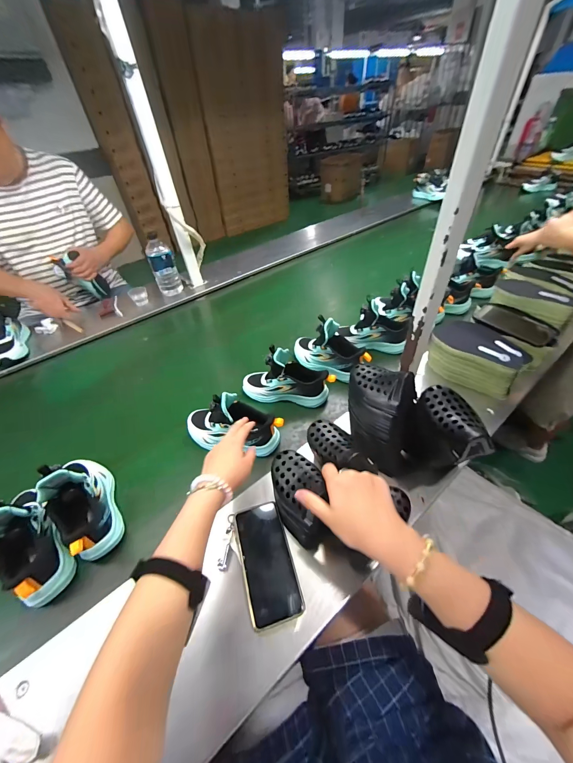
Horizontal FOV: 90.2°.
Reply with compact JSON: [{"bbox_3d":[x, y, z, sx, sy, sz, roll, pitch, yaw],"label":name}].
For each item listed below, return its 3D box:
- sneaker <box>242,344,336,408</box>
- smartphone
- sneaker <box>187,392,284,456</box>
[{"bbox_3d":[0.001,-0.012,0.677,0.220,0.123,0.082,2,45,6],"label":"sneaker"},{"bbox_3d":[-0.031,0.275,0.445,0.076,0.013,0.158,-9,47,-15],"label":"smartphone"},{"bbox_3d":[-0.117,0.084,0.585,0.211,0.121,0.069,8,46,12],"label":"sneaker"}]

